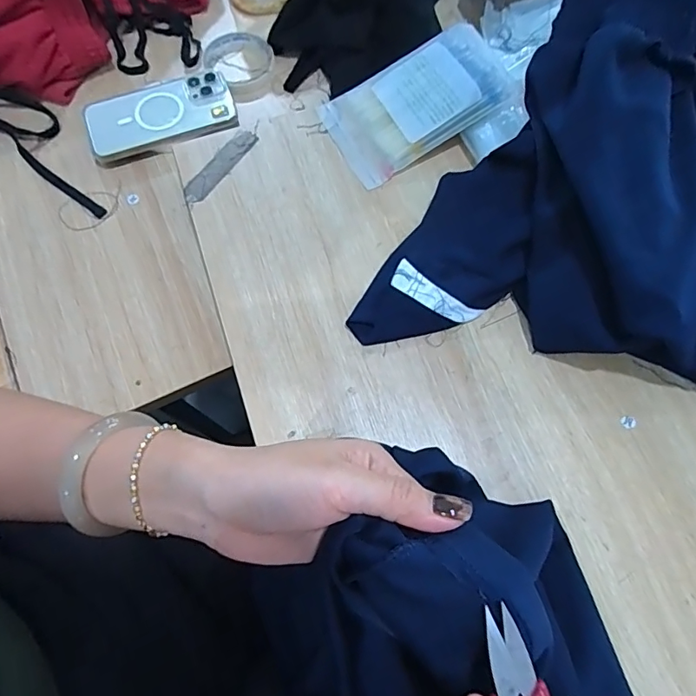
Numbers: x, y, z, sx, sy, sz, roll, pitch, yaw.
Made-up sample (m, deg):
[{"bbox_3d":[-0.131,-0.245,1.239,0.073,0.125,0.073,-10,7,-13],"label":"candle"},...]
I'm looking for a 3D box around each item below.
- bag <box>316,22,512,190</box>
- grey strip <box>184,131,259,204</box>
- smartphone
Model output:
[{"bbox_3d":[0.068,-0.250,0.501,0.176,0.022,0.112,-31,73,10],"label":"bag"},{"bbox_3d":[-0.130,-0.185,0.499,0.024,0.004,0.099,33,74,14],"label":"grey strip"},{"bbox_3d":[-0.211,-0.265,0.549,0.160,0.009,0.079,-19,74,-6],"label":"smartphone"}]

